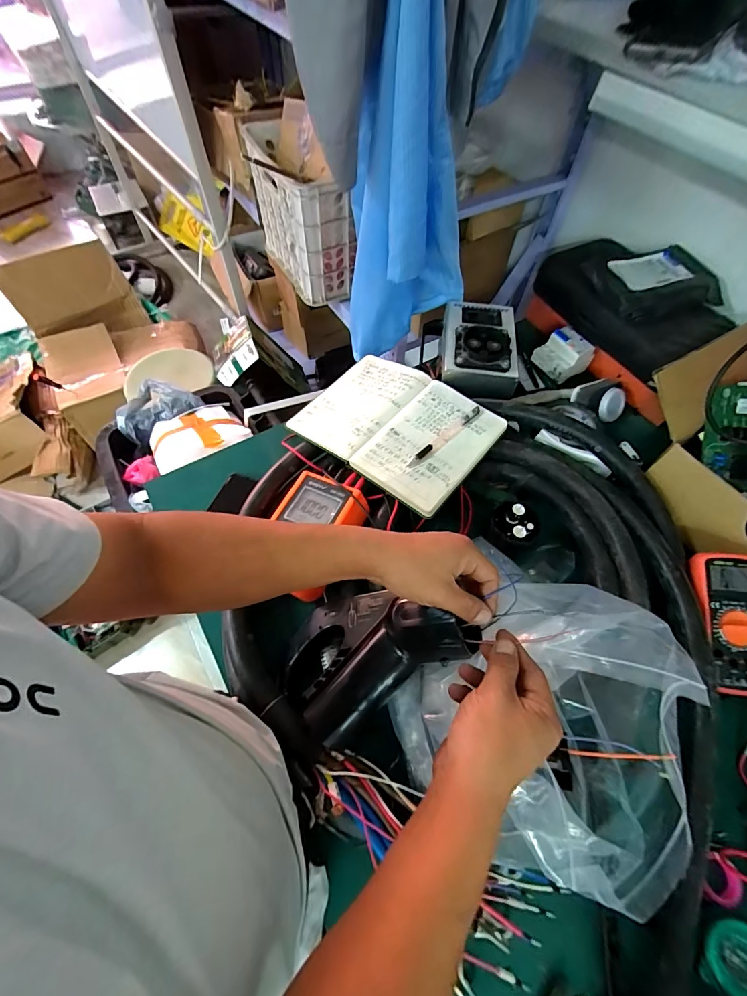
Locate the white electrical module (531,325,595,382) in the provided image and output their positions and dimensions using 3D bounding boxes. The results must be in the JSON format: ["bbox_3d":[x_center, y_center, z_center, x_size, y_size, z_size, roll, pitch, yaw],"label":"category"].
[{"bbox_3d":[0.367,-0.277,0.773,0.071,0.064,0.087,-31,66,-18],"label":"white electrical module"}]

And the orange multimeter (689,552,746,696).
[{"bbox_3d":[0.461,0.160,0.512,0.079,0.030,0.172,4,77,0],"label":"orange multimeter"}]

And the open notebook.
[{"bbox_3d":[0.036,-0.114,0.623,0.277,0.036,0.213,36,65,17],"label":"open notebook"}]

